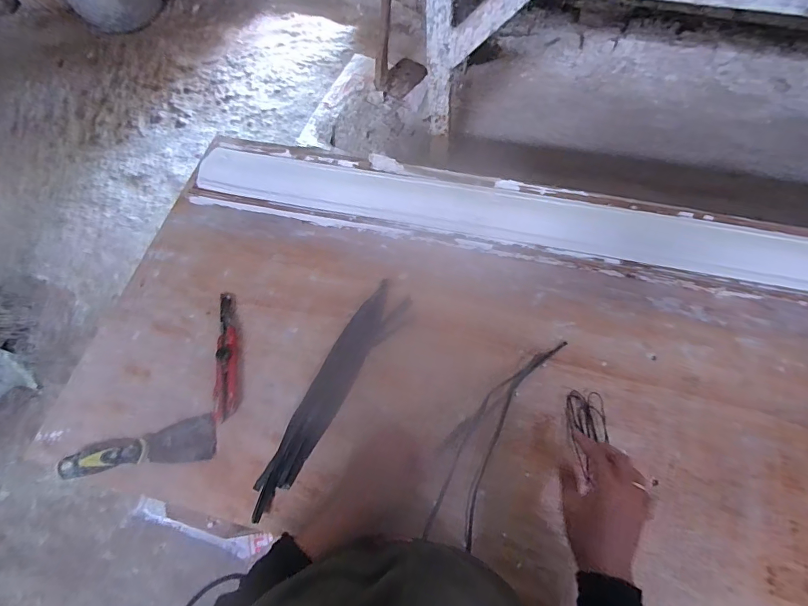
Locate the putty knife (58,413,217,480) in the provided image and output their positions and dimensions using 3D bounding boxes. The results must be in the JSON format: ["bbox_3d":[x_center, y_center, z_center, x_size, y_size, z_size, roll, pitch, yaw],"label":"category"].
[{"bbox_3d":[-0.345,0.188,0.549,0.182,0.029,0.055,-8,65,-2],"label":"putty knife"}]

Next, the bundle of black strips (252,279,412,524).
[{"bbox_3d":[-0.102,0.114,0.578,0.060,0.019,0.344,28,69,14],"label":"bundle of black strips"}]

